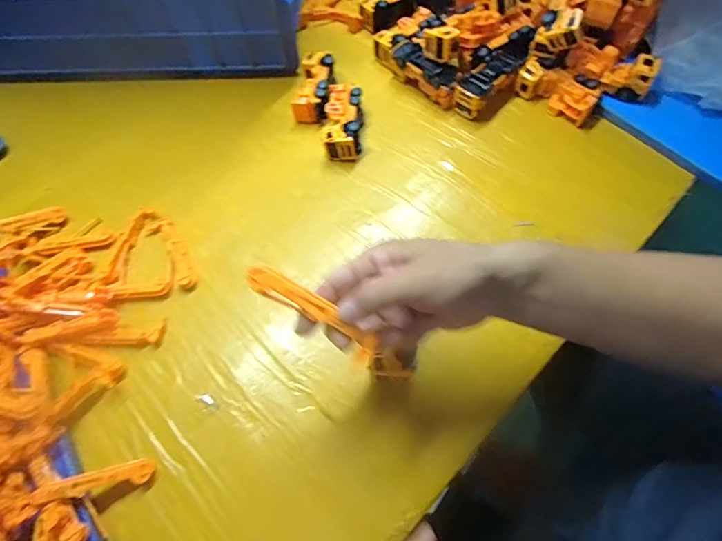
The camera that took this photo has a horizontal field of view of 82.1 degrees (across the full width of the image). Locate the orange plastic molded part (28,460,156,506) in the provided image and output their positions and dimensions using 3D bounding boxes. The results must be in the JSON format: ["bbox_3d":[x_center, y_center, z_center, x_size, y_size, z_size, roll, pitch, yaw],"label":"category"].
[{"bbox_3d":[-0.219,0.175,0.343,0.085,0.011,0.018,-3,61,-29],"label":"orange plastic molded part"}]

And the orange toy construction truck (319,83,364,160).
[{"bbox_3d":[-0.024,-0.188,0.527,0.047,0.038,0.104,4,63,3],"label":"orange toy construction truck"}]

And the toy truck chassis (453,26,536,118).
[{"bbox_3d":[0.177,-0.264,0.550,0.049,0.046,0.147,37,70,18],"label":"toy truck chassis"}]

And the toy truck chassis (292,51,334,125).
[{"bbox_3d":[-0.060,-0.248,0.559,0.048,0.039,0.106,6,63,4],"label":"toy truck chassis"}]

